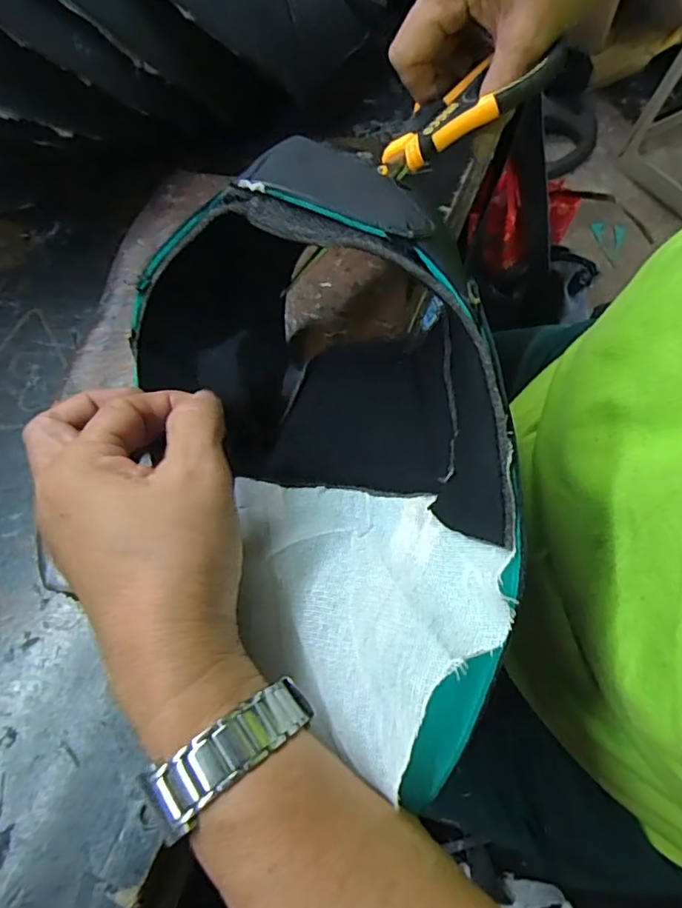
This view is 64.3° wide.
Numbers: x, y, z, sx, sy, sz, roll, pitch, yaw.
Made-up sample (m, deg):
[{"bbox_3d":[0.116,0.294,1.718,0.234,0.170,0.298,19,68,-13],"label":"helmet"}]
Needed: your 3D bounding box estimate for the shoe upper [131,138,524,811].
[{"bbox_3d":[-0.004,-0.009,0.203,0.110,0.108,0.208,-25,66,-11],"label":"shoe upper"}]

